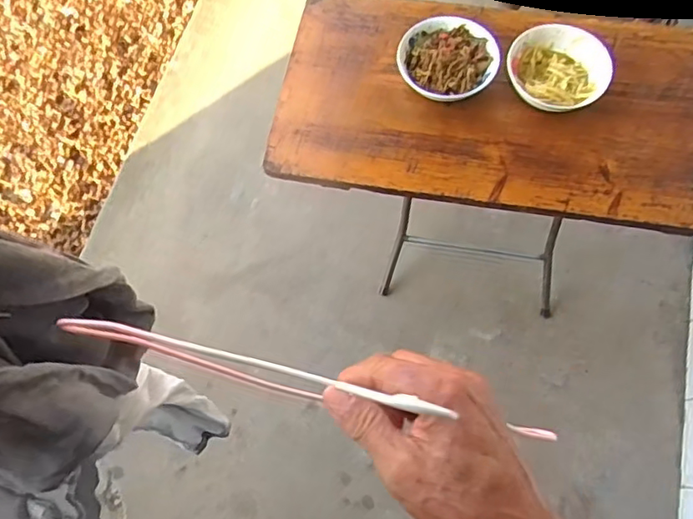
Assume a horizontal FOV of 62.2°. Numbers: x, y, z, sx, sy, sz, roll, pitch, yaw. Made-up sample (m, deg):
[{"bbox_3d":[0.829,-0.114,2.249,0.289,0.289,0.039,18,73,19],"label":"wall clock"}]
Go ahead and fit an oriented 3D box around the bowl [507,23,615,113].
[{"bbox_3d":[0.382,-0.345,1.041,0.175,0.047,0.165,0,69,1],"label":"bowl"}]

